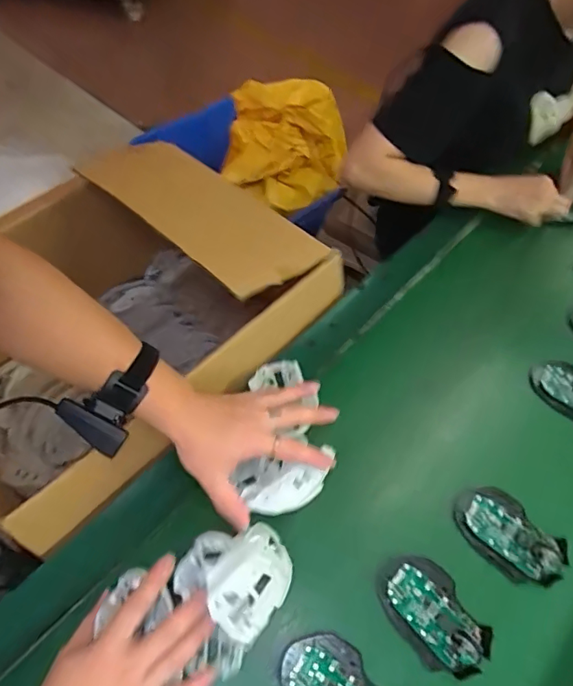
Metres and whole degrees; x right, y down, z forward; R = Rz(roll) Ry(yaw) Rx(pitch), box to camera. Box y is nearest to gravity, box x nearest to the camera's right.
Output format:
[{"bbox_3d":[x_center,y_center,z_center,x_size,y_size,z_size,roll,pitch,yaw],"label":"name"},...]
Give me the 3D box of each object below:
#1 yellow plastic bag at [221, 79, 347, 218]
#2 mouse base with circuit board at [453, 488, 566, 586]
[{"bbox_3d":[0.013,-0.557,1.391,0.350,0.264,0.272,1,57,-5],"label":"yellow plastic bag"},{"bbox_3d":[0.238,0.202,0.525,0.071,0.022,0.112,-34,66,-23],"label":"mouse base with circuit board"}]

